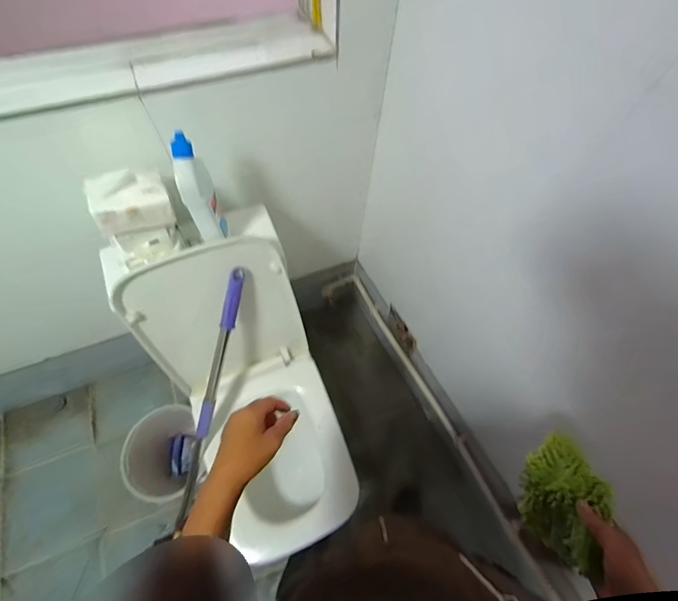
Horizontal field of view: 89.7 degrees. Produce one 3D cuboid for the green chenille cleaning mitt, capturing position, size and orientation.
[{"bbox_3d":[0.293,0.258,0.449,0.060,0.098,0.153,6,64,1],"label":"green chenille cleaning mitt"}]

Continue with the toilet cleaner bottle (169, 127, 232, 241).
[{"bbox_3d":[-0.249,-0.188,0.613,0.050,0.209,0.062,-12,65,-8],"label":"toilet cleaner bottle"}]

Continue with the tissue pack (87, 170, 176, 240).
[{"bbox_3d":[-0.349,-0.165,0.577,0.114,0.088,0.060,-19,66,-11],"label":"tissue pack"}]

